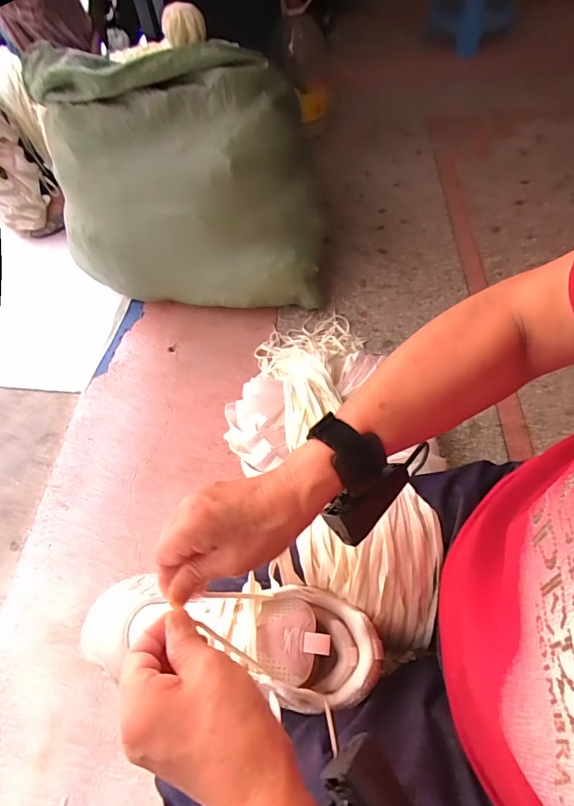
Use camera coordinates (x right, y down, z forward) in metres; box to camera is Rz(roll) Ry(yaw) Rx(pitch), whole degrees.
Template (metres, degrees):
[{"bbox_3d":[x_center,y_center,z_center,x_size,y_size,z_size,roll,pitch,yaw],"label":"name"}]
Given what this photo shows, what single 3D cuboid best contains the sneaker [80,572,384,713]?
[{"bbox_3d":[-0.076,0.221,0.409,0.319,0.090,0.091,0,58,16],"label":"sneaker"}]

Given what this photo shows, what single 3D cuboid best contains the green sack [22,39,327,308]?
[{"bbox_3d":[-0.254,-0.515,1.022,0.677,0.491,0.300,5,60,9],"label":"green sack"}]

